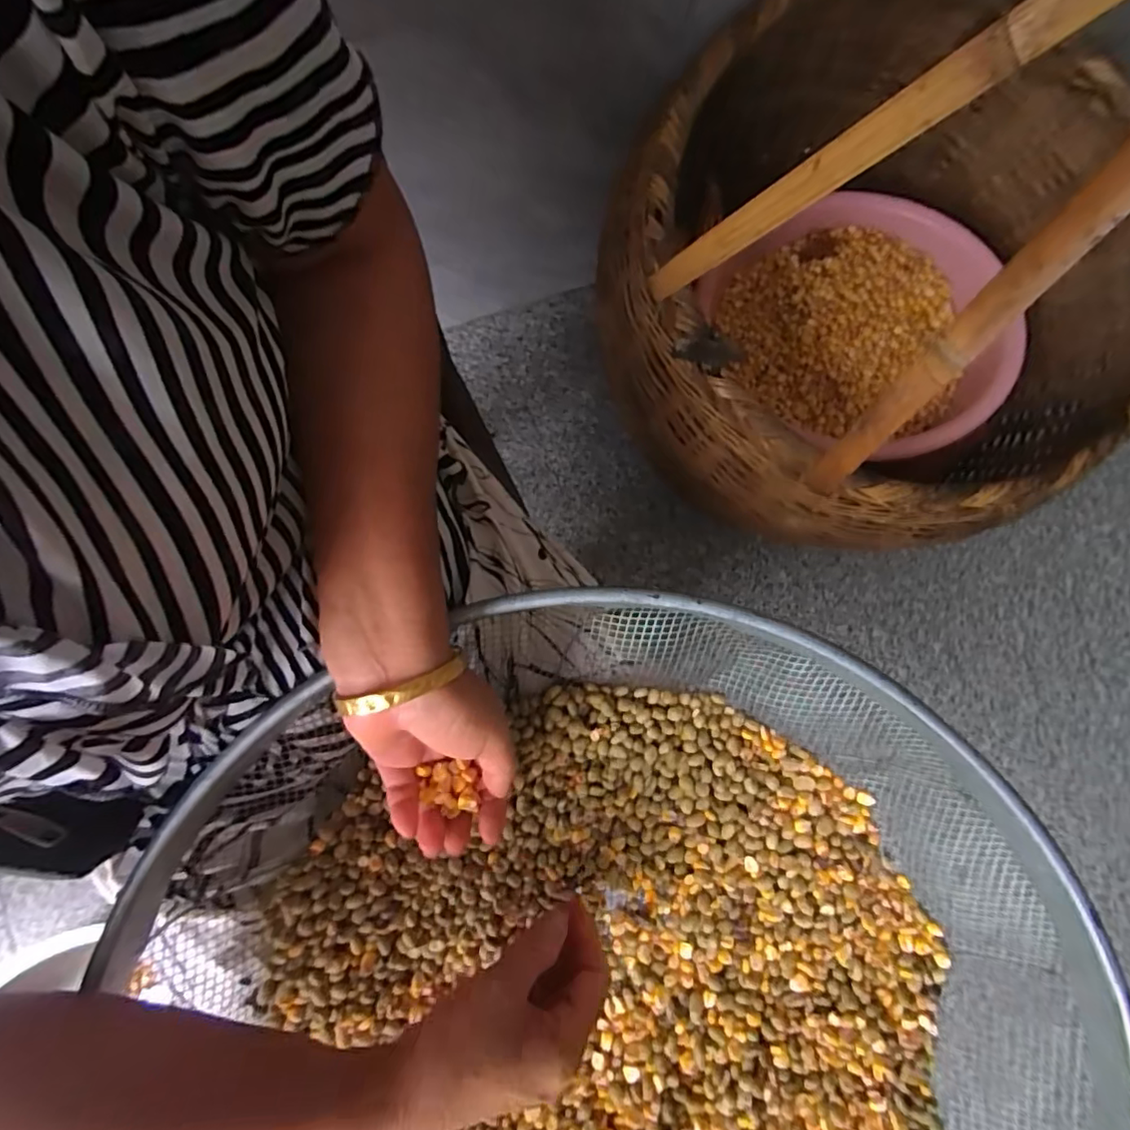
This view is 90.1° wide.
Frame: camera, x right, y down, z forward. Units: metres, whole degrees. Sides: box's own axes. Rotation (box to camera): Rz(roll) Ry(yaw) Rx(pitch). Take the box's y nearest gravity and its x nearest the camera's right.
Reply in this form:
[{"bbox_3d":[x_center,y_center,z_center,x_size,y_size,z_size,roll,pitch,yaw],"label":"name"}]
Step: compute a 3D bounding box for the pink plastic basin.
[{"bbox_3d":[0.321,-0.272,0.600,0.257,0.105,0.310,-42,83,-7],"label":"pink plastic basin"}]

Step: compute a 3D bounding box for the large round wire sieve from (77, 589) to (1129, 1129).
[{"bbox_3d":[0.025,0.268,0.298,0.476,0.111,0.488,0,80,0],"label":"large round wire sieve"}]

